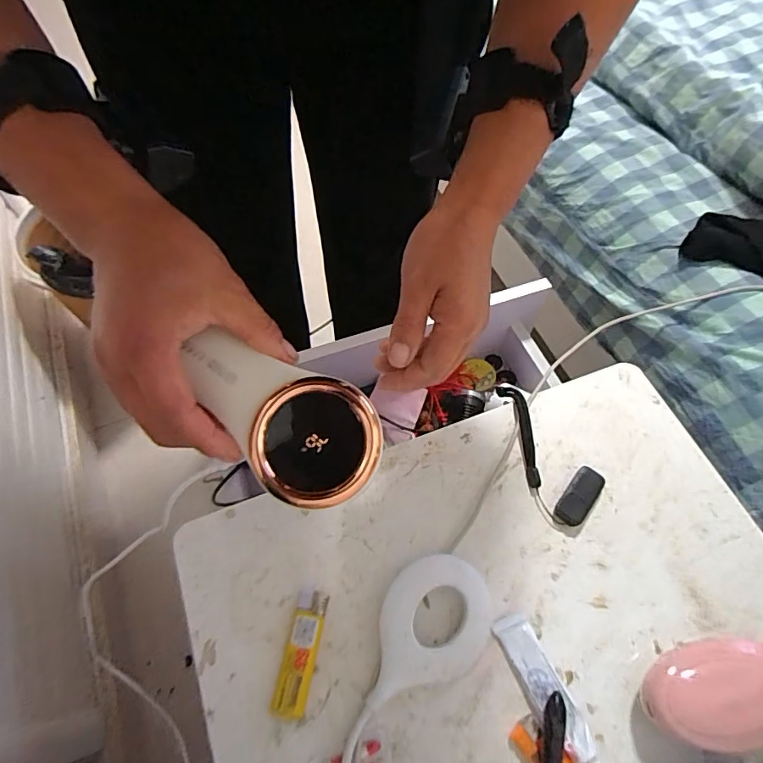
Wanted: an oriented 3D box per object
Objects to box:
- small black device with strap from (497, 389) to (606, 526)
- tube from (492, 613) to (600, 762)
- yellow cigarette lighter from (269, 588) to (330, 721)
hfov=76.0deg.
[{"bbox_3d":[0.142,0.066,0.465,0.058,0.043,0.145,-27,65,-15],"label":"small black device with strap"},{"bbox_3d":[0.120,0.228,0.353,0.028,0.016,0.112,-21,64,-13],"label":"tube"},{"bbox_3d":[-0.059,0.199,0.359,0.023,0.011,0.081,10,61,4],"label":"yellow cigarette lighter"}]

